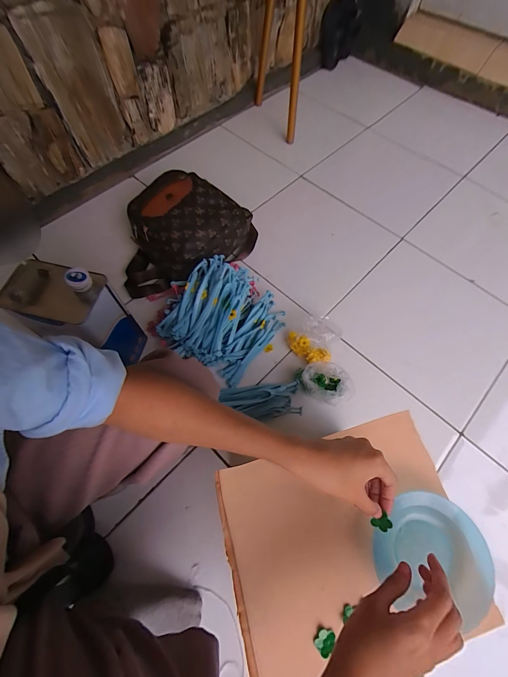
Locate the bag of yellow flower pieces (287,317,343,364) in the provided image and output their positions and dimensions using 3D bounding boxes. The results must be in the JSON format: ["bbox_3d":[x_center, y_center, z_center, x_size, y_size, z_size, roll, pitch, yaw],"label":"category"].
[{"bbox_3d":[0.152,-0.003,0.718,0.115,0.068,0.107,-33,69,-16],"label":"bag of yellow flower pieces"}]

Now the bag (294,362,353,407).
[{"bbox_3d":[0.154,0.100,0.672,0.084,0.088,0.111,-29,68,-14],"label":"bag"}]

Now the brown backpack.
[{"bbox_3d":[-0.201,-0.290,0.805,0.371,0.167,0.260,-32,69,-16],"label":"brown backpack"}]

